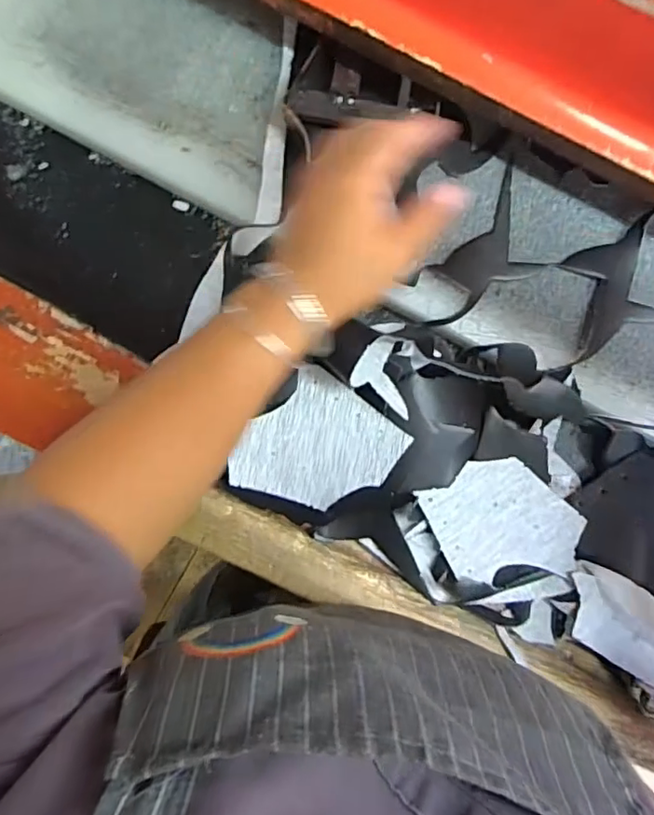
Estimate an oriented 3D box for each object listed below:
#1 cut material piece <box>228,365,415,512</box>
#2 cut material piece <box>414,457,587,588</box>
[{"bbox_3d":[-0.007,0.035,0.440,0.103,0.007,0.107,35,94,8],"label":"cut material piece"},{"bbox_3d":[0.142,0.094,0.457,0.107,0.006,0.106,-28,88,0],"label":"cut material piece"}]

